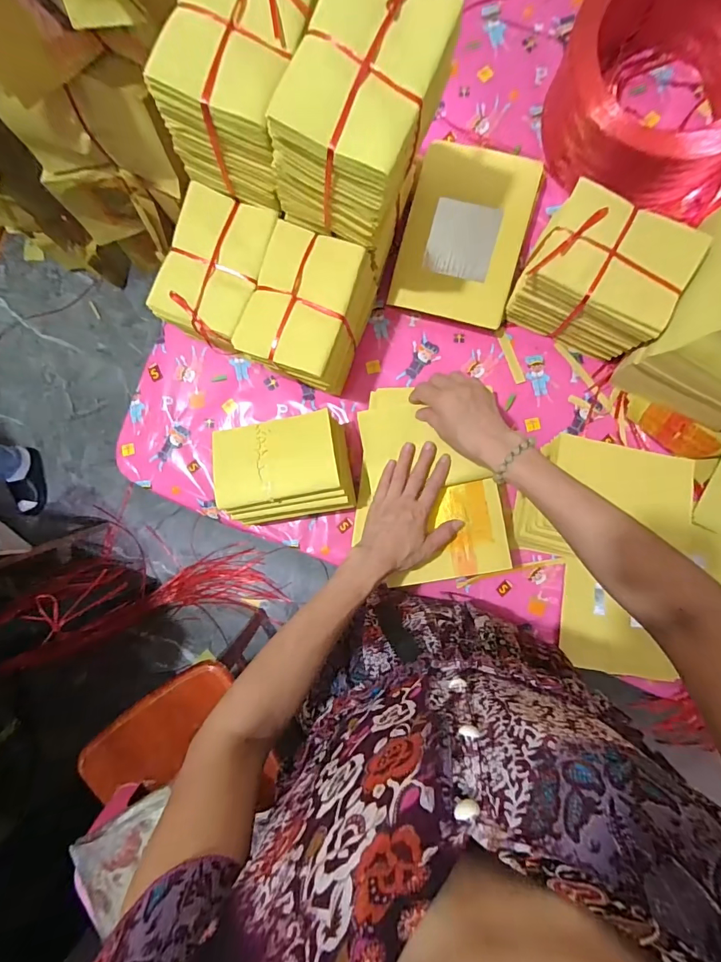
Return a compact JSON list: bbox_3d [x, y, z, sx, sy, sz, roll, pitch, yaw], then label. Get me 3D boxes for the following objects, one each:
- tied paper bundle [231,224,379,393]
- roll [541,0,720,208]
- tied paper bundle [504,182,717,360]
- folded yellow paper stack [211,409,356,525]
[{"bbox_3d":[-0.068,-0.221,0.578,0.130,0.131,0.167,20,91,2],"label":"tied paper bundle"},{"bbox_3d":[0.395,-0.523,0.562,0.239,0.139,0.253,0,90,2],"label":"roll"},{"bbox_3d":[0.302,-0.254,0.551,0.166,0.149,0.119,28,91,2],"label":"tied paper bundle"},{"bbox_3d":[-0.102,-0.015,0.595,0.171,0.112,0.133,-11,89,2],"label":"folded yellow paper stack"}]

